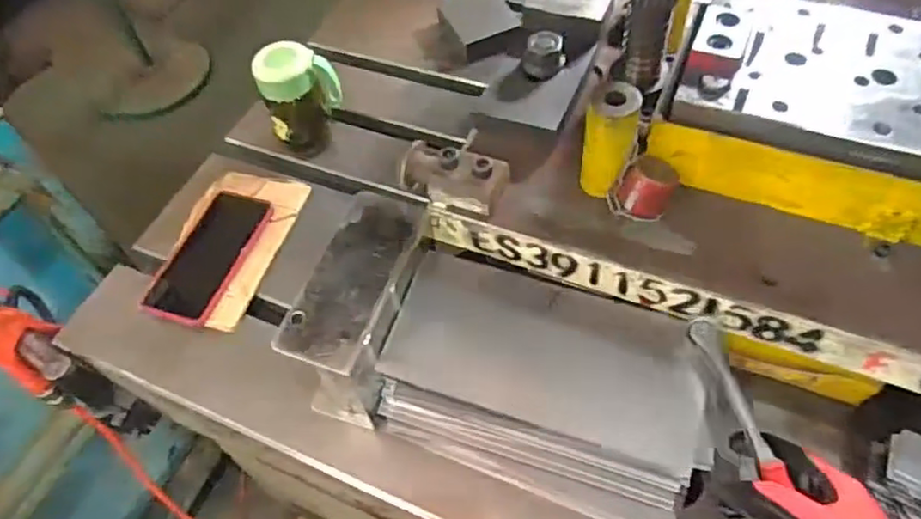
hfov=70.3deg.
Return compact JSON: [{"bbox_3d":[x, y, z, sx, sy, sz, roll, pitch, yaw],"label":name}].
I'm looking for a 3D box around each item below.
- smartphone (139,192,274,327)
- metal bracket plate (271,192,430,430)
[{"bbox_3d":[-0.271,-0.005,0.697,0.078,0.015,0.158,16,60,11],"label":"smartphone"},{"bbox_3d":[-0.080,0.051,0.582,0.079,0.125,0.182,15,58,15],"label":"metal bracket plate"}]

